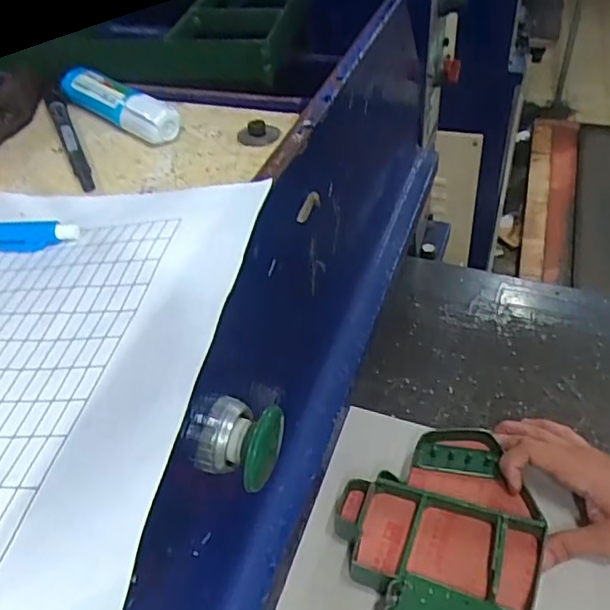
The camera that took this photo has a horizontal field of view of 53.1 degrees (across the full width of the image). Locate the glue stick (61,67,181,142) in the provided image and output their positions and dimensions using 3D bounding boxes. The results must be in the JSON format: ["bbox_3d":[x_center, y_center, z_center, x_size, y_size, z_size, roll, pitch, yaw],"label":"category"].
[{"bbox_3d":[-0.111,-0.119,0.353,0.106,0.020,0.018,31,55,33],"label":"glue stick"}]

